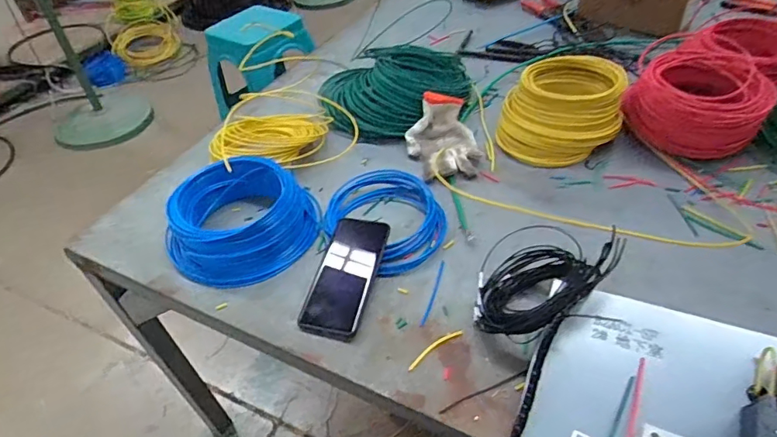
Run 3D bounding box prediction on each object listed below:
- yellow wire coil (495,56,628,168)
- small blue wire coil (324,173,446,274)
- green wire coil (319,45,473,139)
[{"bbox_3d":[0.282,-0.178,0.825,0.149,0.120,0.165,-34,51,-26],"label":"yellow wire coil"},{"bbox_3d":[-0.002,-0.002,0.710,0.154,0.027,0.170,-25,47,-19],"label":"small blue wire coil"},{"bbox_3d":[0.017,-0.247,0.921,0.271,0.070,0.199,-33,51,-26],"label":"green wire coil"}]

